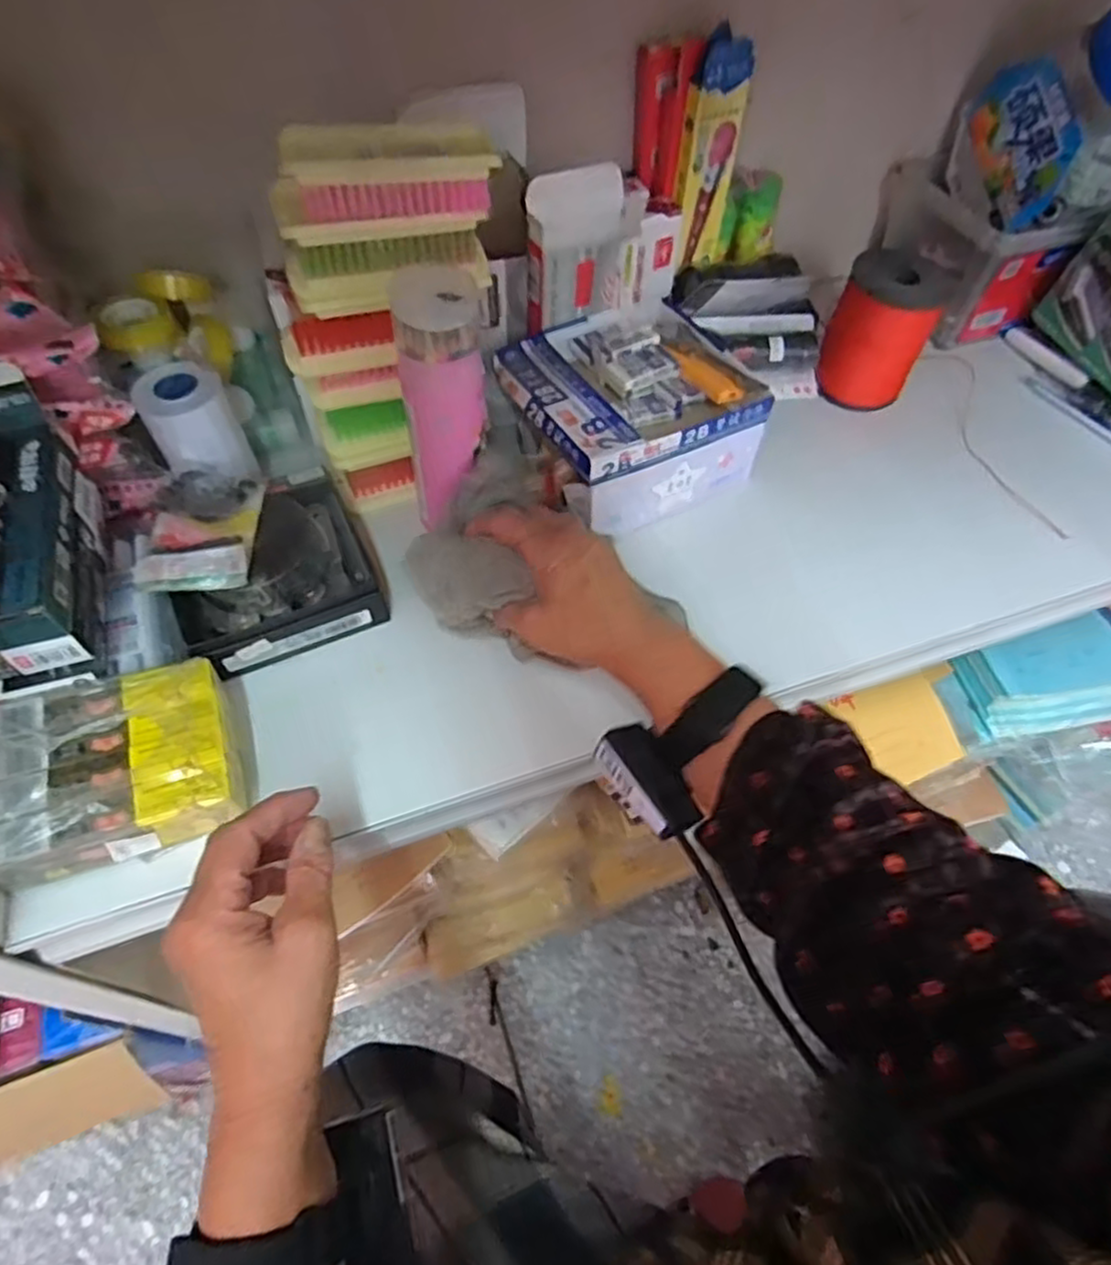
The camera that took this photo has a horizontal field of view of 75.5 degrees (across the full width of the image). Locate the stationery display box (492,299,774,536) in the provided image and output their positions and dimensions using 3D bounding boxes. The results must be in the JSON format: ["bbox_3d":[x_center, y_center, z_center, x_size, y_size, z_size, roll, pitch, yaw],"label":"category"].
[{"bbox_3d":[0.058,-0.179,0.588,0.172,0.091,0.166,-21,60,-15],"label":"stationery display box"}]

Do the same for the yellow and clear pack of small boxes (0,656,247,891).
[{"bbox_3d":[-0.261,0.078,0.426,0.134,0.041,0.104,-16,58,-12],"label":"yellow and clear pack of small boxes"}]

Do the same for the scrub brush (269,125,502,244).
[{"bbox_3d":[-0.105,-0.281,0.446,0.138,0.041,0.056,-12,58,-10],"label":"scrub brush"}]

